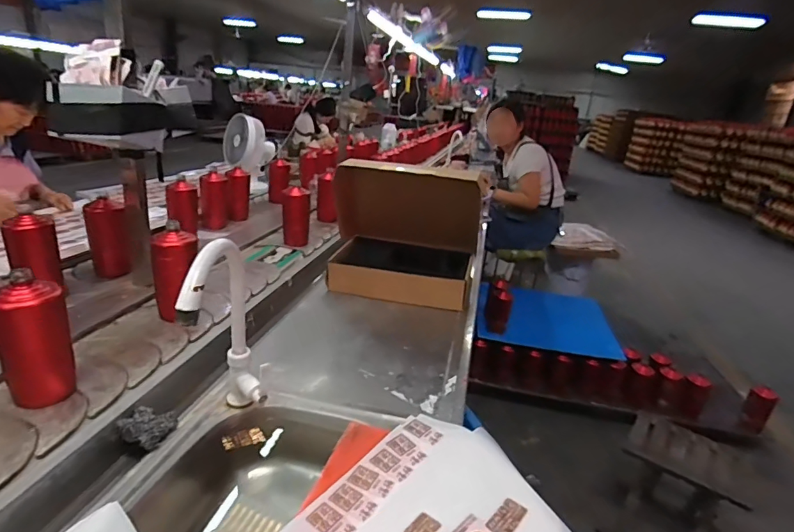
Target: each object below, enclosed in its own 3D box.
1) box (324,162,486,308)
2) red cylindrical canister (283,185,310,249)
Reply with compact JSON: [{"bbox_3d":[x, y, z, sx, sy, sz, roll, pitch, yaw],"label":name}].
[{"bbox_3d":[0.014,-0.098,1.153,0.375,0.304,0.252,8,20,3],"label":"box"},{"bbox_3d":[-0.305,-0.153,1.369,0.083,0.148,0.066,-1,22,-20],"label":"red cylindrical canister"}]

